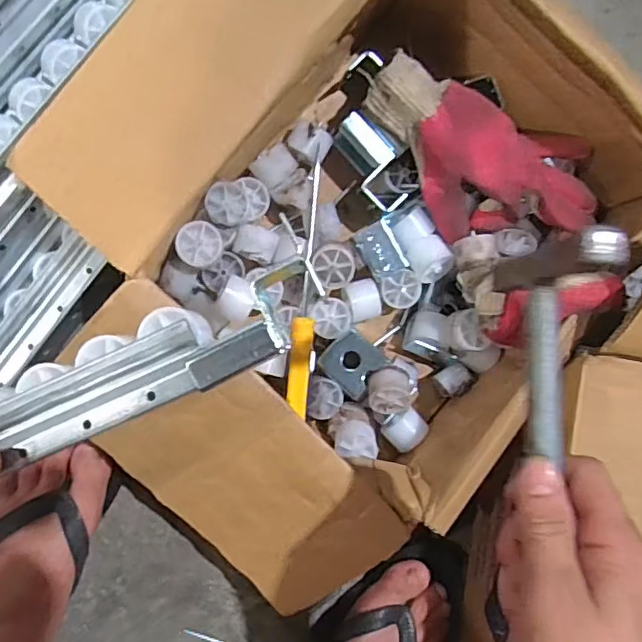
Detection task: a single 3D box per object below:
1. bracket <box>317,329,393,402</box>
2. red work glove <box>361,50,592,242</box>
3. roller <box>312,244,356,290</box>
[{"bbox_3d":[0.027,0.036,0.473,0.047,0.004,0.045,41,87,18],"label":"bracket"},{"bbox_3d":[0.128,-0.127,0.457,0.204,0.054,0.116,24,87,-9],"label":"red work glove"},{"bbox_3d":[0.010,-0.044,0.453,0.032,0.021,0.035,0,91,-9],"label":"roller"}]

